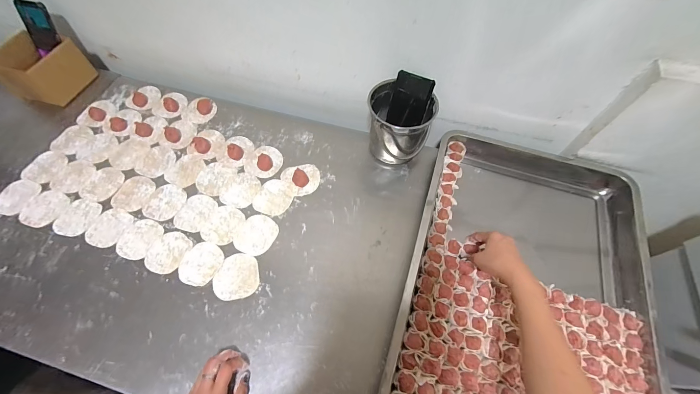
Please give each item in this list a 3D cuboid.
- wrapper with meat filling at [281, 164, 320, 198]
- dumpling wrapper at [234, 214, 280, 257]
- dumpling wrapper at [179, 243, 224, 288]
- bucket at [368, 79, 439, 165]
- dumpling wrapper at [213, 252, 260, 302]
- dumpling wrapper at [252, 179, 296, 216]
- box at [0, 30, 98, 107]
[{"bbox_3d":[-0.104,-0.040,0.635,0.081,0.020,0.076,1,62,-2],"label":"wrapper with meat filling"},{"bbox_3d":[-0.181,0.073,0.578,0.072,0.004,0.079,21,64,9],"label":"dumpling wrapper"},{"bbox_3d":[-0.276,0.122,0.550,0.072,0.004,0.078,27,65,11],"label":"dumpling wrapper"},{"bbox_3d":[0.111,-0.154,0.635,0.148,0.133,0.120,-9,63,-7],"label":"bucket"},{"bbox_3d":[-0.206,0.143,0.539,0.077,0.004,0.080,-11,63,-8],"label":"dumpling wrapper"},{"bbox_3d":[-0.157,-0.001,0.619,0.073,0.004,0.082,22,64,9],"label":"dumpling wrapper"},{"bbox_3d":[-0.743,-0.306,0.722,0.127,0.108,0.144,20,63,8],"label":"box"}]

